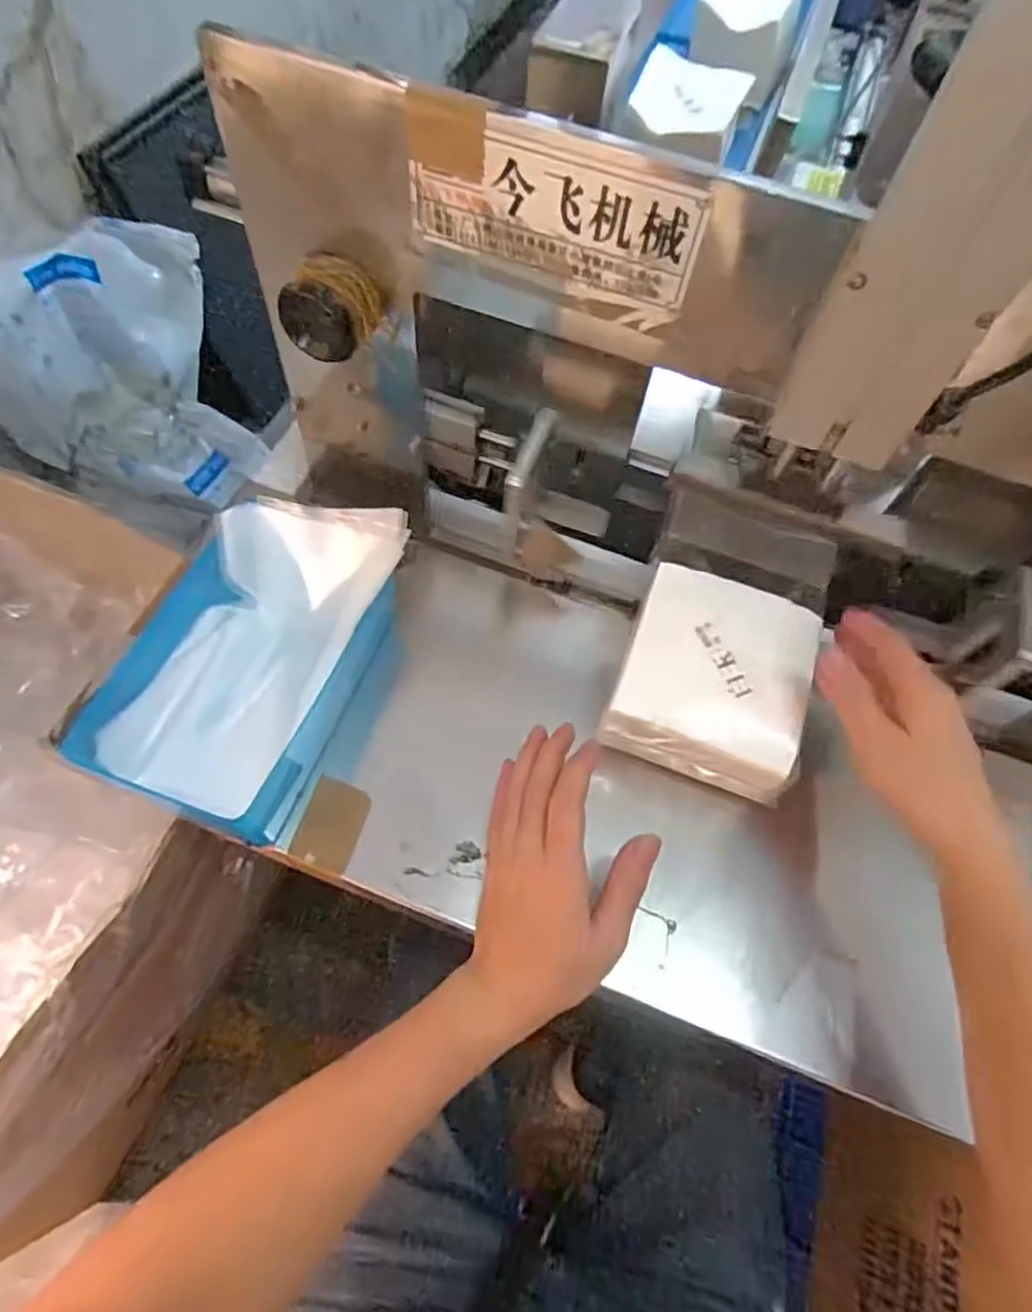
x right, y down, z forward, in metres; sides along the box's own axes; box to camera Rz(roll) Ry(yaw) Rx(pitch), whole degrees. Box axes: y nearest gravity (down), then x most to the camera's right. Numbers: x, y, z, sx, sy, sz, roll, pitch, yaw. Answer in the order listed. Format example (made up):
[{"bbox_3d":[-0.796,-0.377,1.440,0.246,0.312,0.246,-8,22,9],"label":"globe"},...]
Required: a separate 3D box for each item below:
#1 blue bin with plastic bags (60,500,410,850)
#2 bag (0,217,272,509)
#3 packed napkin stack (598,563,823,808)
[{"bbox_3d":[-0.164,0.000,0.443,0.129,0.087,0.211,20,62,7],"label":"blue bin with plastic bags"},{"bbox_3d":[-0.649,-0.513,1.160,0.283,0.380,0.433,12,62,3],"label":"bag"},{"bbox_3d":[0.126,0.014,0.444,0.125,0.038,0.131,19,62,6],"label":"packed napkin stack"}]

